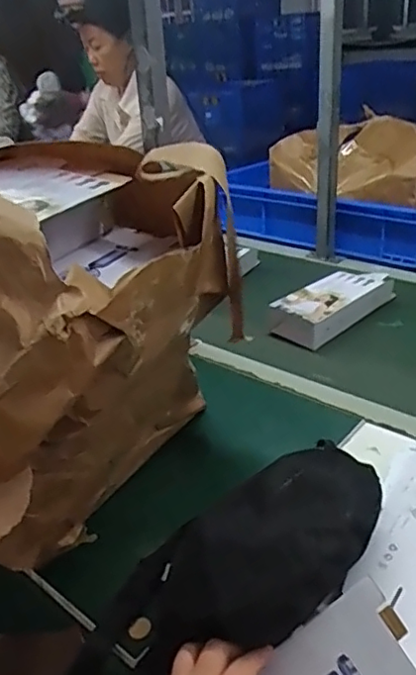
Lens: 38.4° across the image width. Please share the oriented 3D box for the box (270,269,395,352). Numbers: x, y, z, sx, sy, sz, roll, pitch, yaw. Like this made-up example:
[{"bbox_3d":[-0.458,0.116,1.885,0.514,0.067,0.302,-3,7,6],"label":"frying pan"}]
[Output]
[{"bbox_3d":[0.211,-0.060,1.001,0.218,0.043,0.101,-28,35,-34],"label":"box"}]

